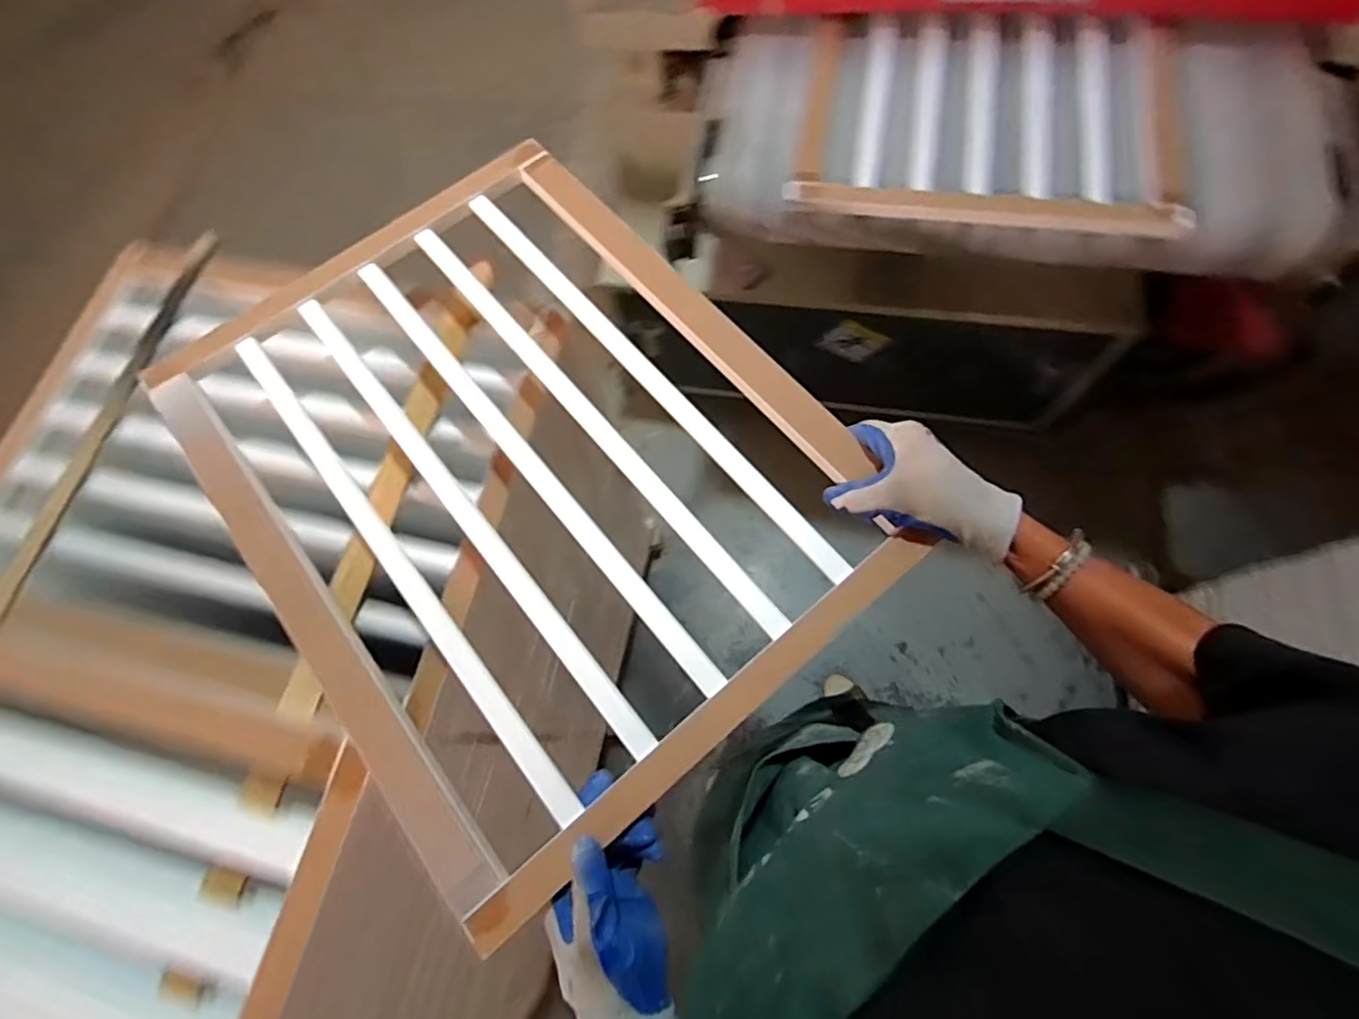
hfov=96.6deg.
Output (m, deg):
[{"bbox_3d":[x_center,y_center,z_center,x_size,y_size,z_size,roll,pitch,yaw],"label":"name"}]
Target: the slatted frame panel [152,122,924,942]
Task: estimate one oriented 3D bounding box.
[{"bbox_3d":[-0.148,-0.059,0.548,0.460,0.031,0.621,-37,73,-11],"label":"slatted frame panel"}]

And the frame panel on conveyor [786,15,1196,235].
[{"bbox_3d":[0.393,-0.525,0.788,0.456,0.033,0.352,8,72,11],"label":"frame panel on conveyor"}]

